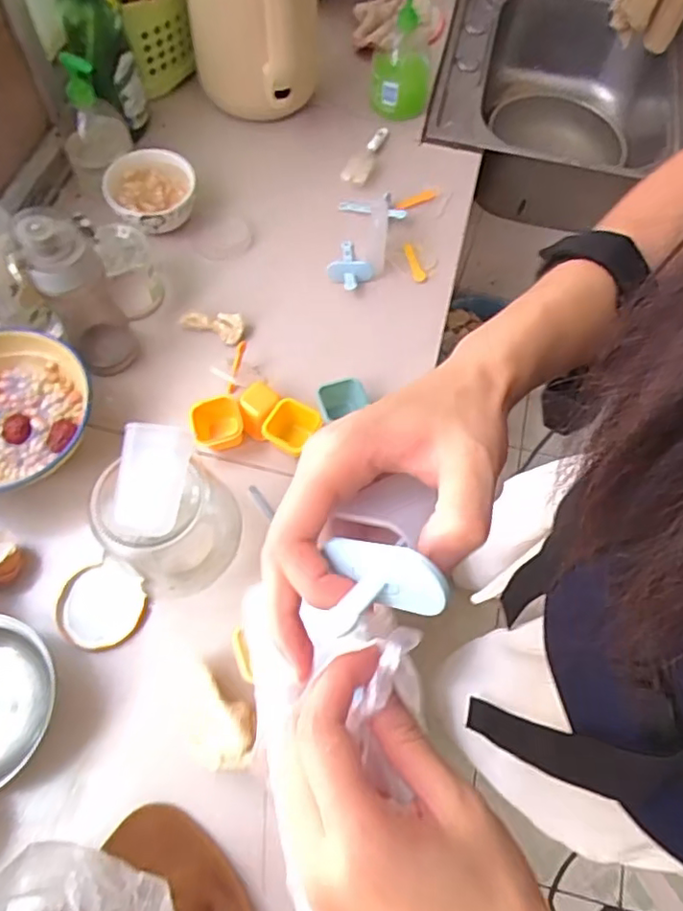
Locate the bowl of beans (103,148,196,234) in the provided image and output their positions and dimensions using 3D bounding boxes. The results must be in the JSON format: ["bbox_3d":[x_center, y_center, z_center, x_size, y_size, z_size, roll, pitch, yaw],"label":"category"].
[{"bbox_3d":[-0.246,-0.340,0.773,0.112,0.042,0.112,-3,66,-5],"label":"bowl of beans"}]

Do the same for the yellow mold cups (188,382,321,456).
[{"bbox_3d":[-0.094,-0.037,0.659,0.136,0.044,0.078,9,66,1],"label":"yellow mold cups"}]

